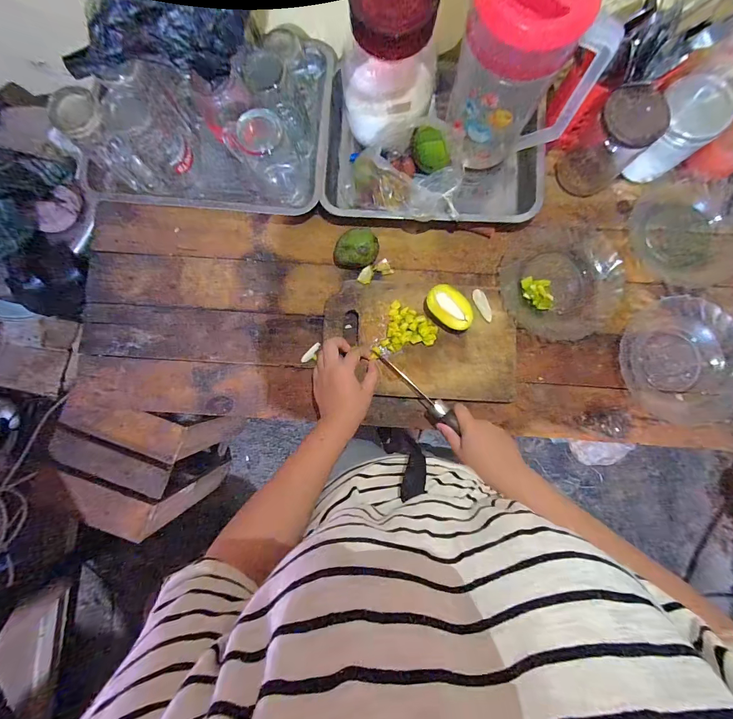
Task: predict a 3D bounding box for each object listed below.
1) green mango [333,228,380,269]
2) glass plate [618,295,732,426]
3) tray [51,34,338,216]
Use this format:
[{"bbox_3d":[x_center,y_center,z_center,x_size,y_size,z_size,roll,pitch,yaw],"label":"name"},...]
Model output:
[{"bbox_3d":[-0.016,-0.172,0.533,0.071,0.055,0.054,-32,85,0],"label":"green mango"},{"bbox_3d":[0.487,0.010,0.524,0.168,0.024,0.200,-33,85,0],"label":"glass plate"},{"bbox_3d":[-0.248,-0.367,0.518,0.369,0.130,0.234,6,86,3],"label":"tray"}]

